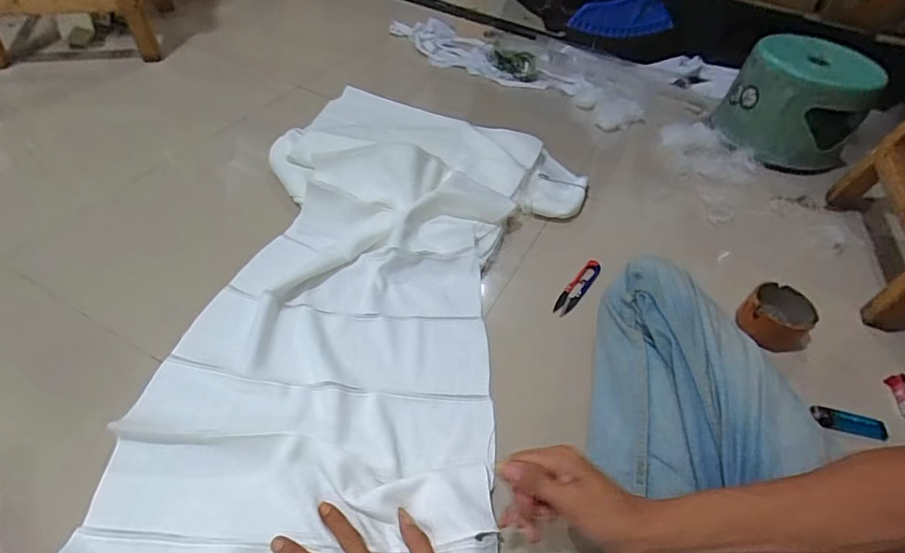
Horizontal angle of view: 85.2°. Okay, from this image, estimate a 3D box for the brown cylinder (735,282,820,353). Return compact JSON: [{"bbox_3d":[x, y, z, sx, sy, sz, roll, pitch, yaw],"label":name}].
[{"bbox_3d":[0.441,0.058,0.669,0.093,0.042,0.090,-30,57,-29],"label":"brown cylinder"}]

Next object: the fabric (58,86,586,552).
[{"bbox_3d":[-0.098,0.002,0.645,0.452,0.064,0.846,15,50,8],"label":"fabric"}]

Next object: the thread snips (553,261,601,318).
[{"bbox_3d":[0.180,0.015,0.707,0.026,0.017,0.115,32,52,21],"label":"thread snips"}]

